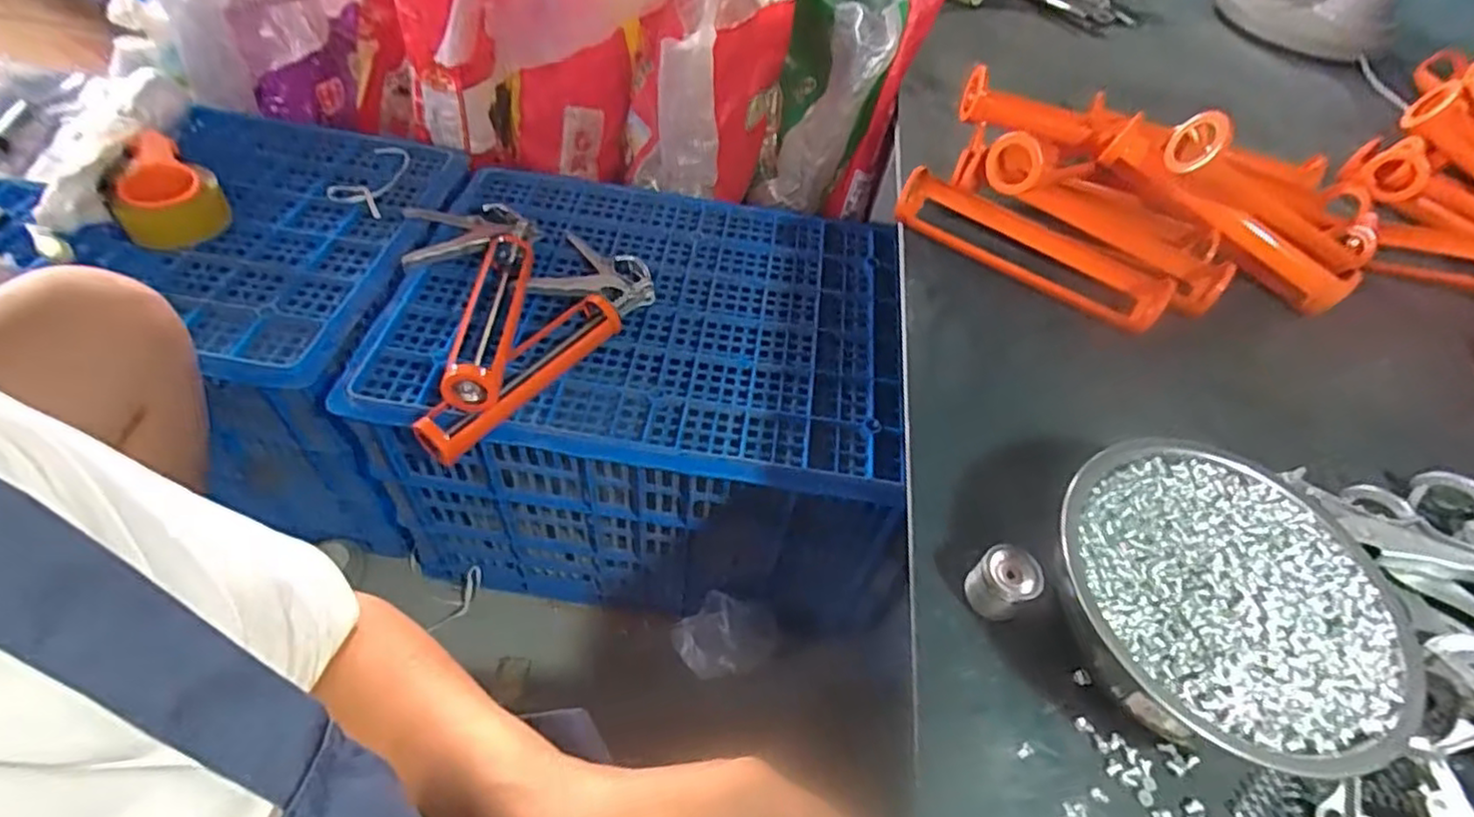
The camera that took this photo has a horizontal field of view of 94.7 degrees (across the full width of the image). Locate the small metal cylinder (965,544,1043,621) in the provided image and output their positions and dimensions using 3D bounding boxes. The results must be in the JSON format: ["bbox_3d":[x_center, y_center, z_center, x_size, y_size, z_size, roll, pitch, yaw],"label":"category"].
[{"bbox_3d":[0.161,0.106,0.413,0.039,0.030,0.034,-33,62,-28],"label":"small metal cylinder"}]

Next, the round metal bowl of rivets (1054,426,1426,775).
[{"bbox_3d":[0.273,0.113,0.395,0.172,0.067,0.177,3,52,-4],"label":"round metal bowl of rivets"}]

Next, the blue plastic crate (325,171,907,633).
[{"bbox_3d":[-0.117,-0.016,0.956,0.615,0.351,0.470,11,52,1],"label":"blue plastic crate"}]

